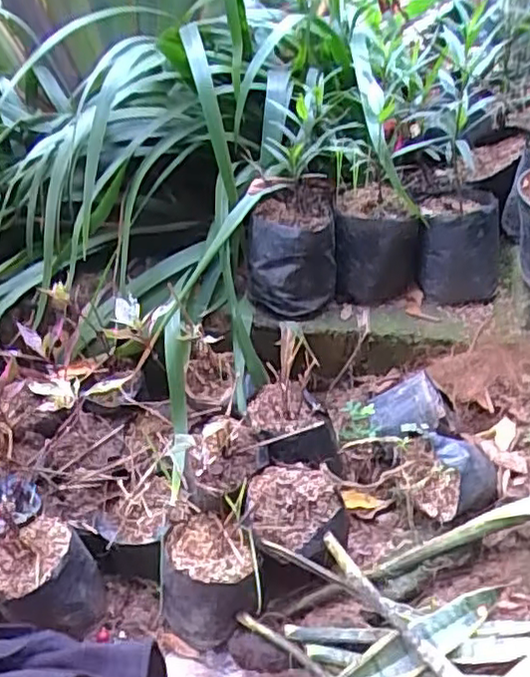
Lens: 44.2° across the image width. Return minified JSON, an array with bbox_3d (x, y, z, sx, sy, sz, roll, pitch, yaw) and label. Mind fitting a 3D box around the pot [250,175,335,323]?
[{"bbox_3d":[0.035,-0.127,0.934,0.130,0.156,0.118,1,38,-2],"label":"pot"}]

